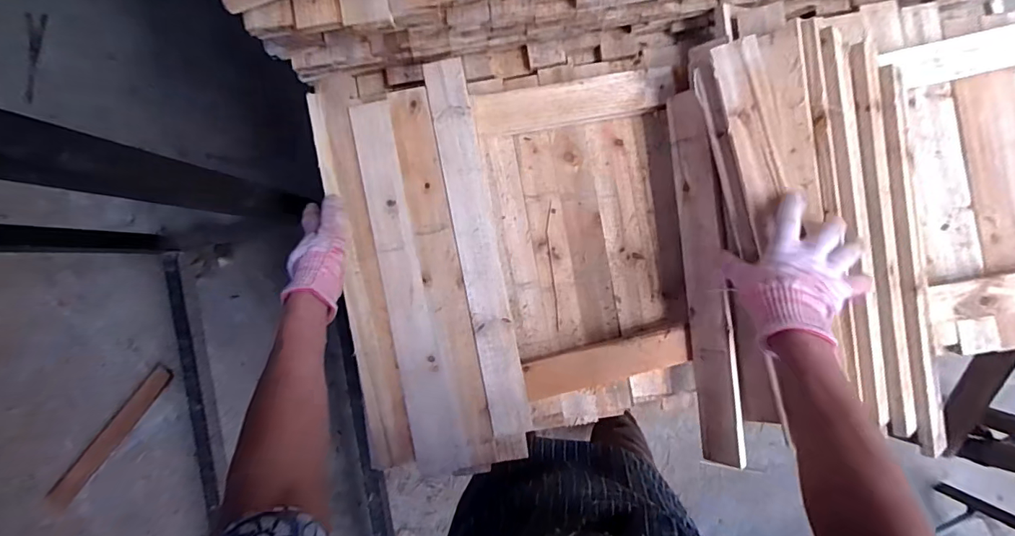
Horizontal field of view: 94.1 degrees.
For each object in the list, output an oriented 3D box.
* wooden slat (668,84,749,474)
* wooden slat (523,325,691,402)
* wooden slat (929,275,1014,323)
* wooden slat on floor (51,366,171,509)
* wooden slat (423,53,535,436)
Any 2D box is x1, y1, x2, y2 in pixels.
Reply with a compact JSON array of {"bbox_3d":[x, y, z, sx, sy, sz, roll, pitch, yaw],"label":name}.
[{"bbox_3d":[0.261,0.012,0.630,0.021,0.060,0.485,-6,89,-40],"label":"wooden slat"},{"bbox_3d":[0.140,0.136,0.669,0.235,0.044,0.059,-13,89,2],"label":"wooden slat"},{"bbox_3d":[0.693,0.037,0.654,0.226,0.037,0.055,-9,89,2],"label":"wooden slat"},{"bbox_3d":[-1.144,0.487,1.356,0.062,0.031,0.505,40,91,2],"label":"wooden slat on floor"},{"bbox_3d":[-0.039,-0.025,0.627,0.052,0.020,0.496,-11,89,2],"label":"wooden slat"}]

